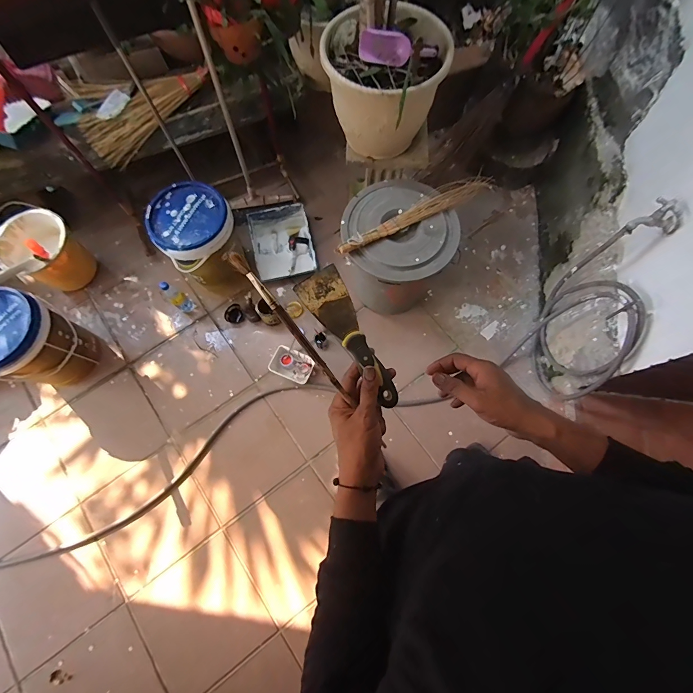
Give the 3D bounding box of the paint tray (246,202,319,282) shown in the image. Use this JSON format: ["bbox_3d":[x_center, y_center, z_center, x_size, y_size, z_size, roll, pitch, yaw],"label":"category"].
[{"bbox_3d":[-0.300,-0.490,1.650,0.271,0.056,0.376,-14,77,-5],"label":"paint tray"}]

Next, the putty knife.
[{"bbox_3d":[0.011,-0.009,0.451,0.056,0.014,0.194,-35,94,-10],"label":"putty knife"}]

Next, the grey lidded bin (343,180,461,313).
[{"bbox_3d":[0.195,-0.368,1.414,0.410,0.385,0.380,-6,73,-2],"label":"grey lidded bin"}]

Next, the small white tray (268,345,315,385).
[{"bbox_3d":[-0.232,0.078,1.482,0.168,0.046,0.122,25,76,5],"label":"small white tray"}]

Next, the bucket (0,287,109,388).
[{"bbox_3d":[-1.178,-0.010,1.329,0.268,0.374,0.304,26,74,8],"label":"bucket"}]

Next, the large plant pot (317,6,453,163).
[{"bbox_3d":[0.119,-0.865,1.161,0.335,0.293,0.366,0,72,0],"label":"large plant pot"}]

